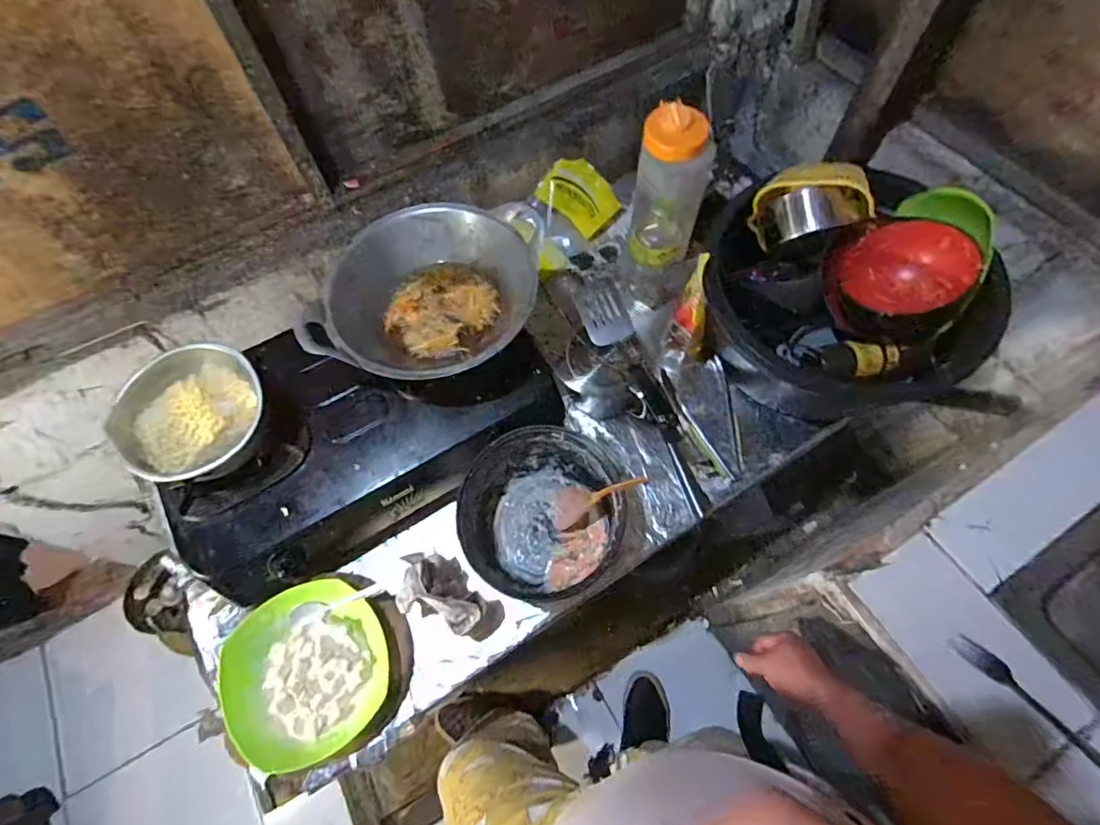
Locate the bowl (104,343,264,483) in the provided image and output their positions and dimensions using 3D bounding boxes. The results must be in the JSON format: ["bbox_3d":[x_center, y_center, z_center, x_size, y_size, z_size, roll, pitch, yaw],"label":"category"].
[{"bbox_3d":[-0.496,0.010,0.743,0.192,0.088,0.190,-1,66,3],"label":"bowl"}]

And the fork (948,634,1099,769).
[{"bbox_3d":[0.518,0.310,0.555,0.022,0.019,0.171,-39,70,-13],"label":"fork"}]

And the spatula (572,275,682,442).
[{"bbox_3d":[0.129,-0.082,0.846,0.085,0.039,0.286,-28,90,-9],"label":"spatula"}]

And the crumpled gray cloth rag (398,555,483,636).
[{"bbox_3d":[-0.154,0.253,0.743,0.132,0.122,0.086,16,68,10],"label":"crumpled gray cloth rag"}]

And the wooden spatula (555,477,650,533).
[{"bbox_3d":[0.075,0.130,0.778,0.041,0.187,0.061,15,61,-32],"label":"wooden spatula"}]

